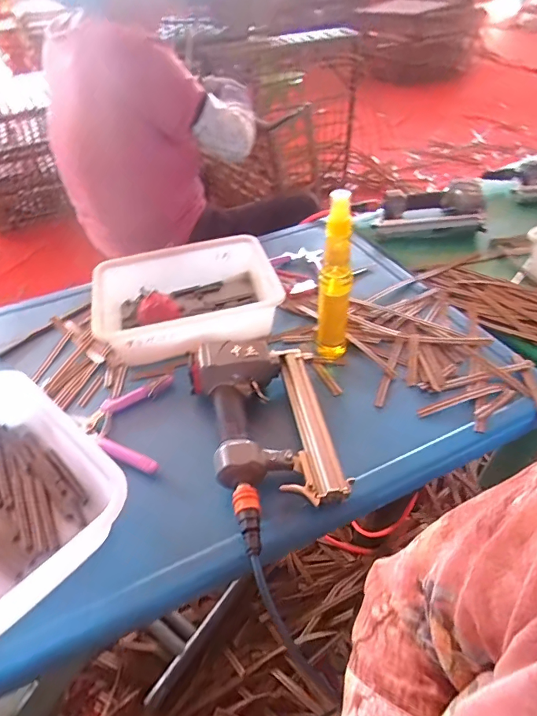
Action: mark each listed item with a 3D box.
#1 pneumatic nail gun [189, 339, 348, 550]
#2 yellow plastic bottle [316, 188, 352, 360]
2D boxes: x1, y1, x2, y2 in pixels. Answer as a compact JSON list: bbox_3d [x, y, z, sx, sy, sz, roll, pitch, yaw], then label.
[{"bbox_3d":[-0.001,0.081,0.506,0.148,0.059,0.264,-11,45,-8],"label":"pneumatic nail gun"},{"bbox_3d":[0.085,-0.092,0.559,0.039,0.231,0.030,6,45,9],"label":"yellow plastic bottle"}]

